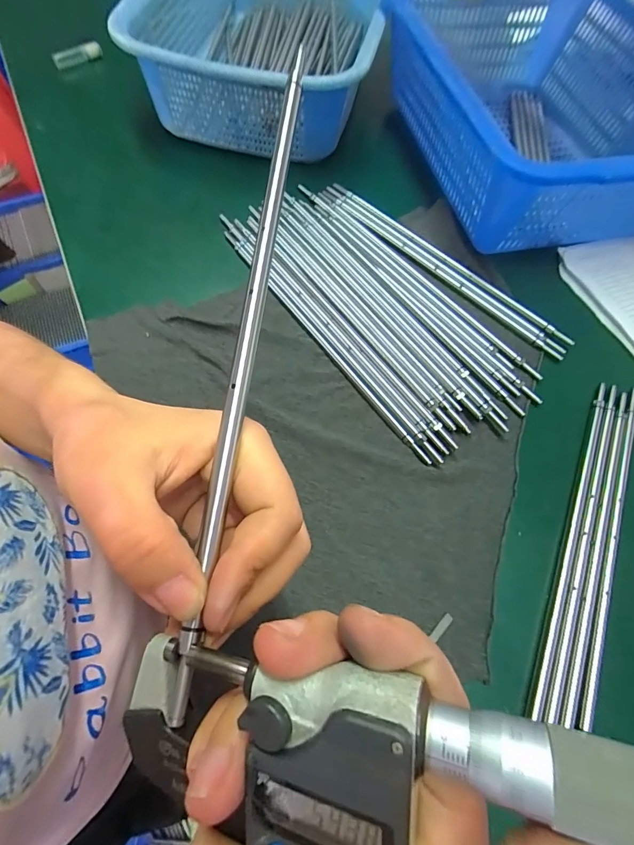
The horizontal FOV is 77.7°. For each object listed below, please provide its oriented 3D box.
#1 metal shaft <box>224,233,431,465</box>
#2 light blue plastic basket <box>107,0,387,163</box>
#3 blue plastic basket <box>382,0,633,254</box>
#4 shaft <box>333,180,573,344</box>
[{"bbox_3d":[-0.002,-0.072,0.330,0.008,0.006,0.272,-34,72,-16],"label":"metal shaft"},{"bbox_3d":[-0.057,-0.431,0.448,0.235,0.101,0.325,10,66,1],"label":"light blue plastic basket"},{"bbox_3d":[0.227,-0.330,0.409,0.273,0.113,0.368,-12,68,-8],"label":"blue plastic basket"},{"bbox_3d":[0.121,-0.158,0.378,0.272,0.009,0.012,42,71,14],"label":"shaft"}]

